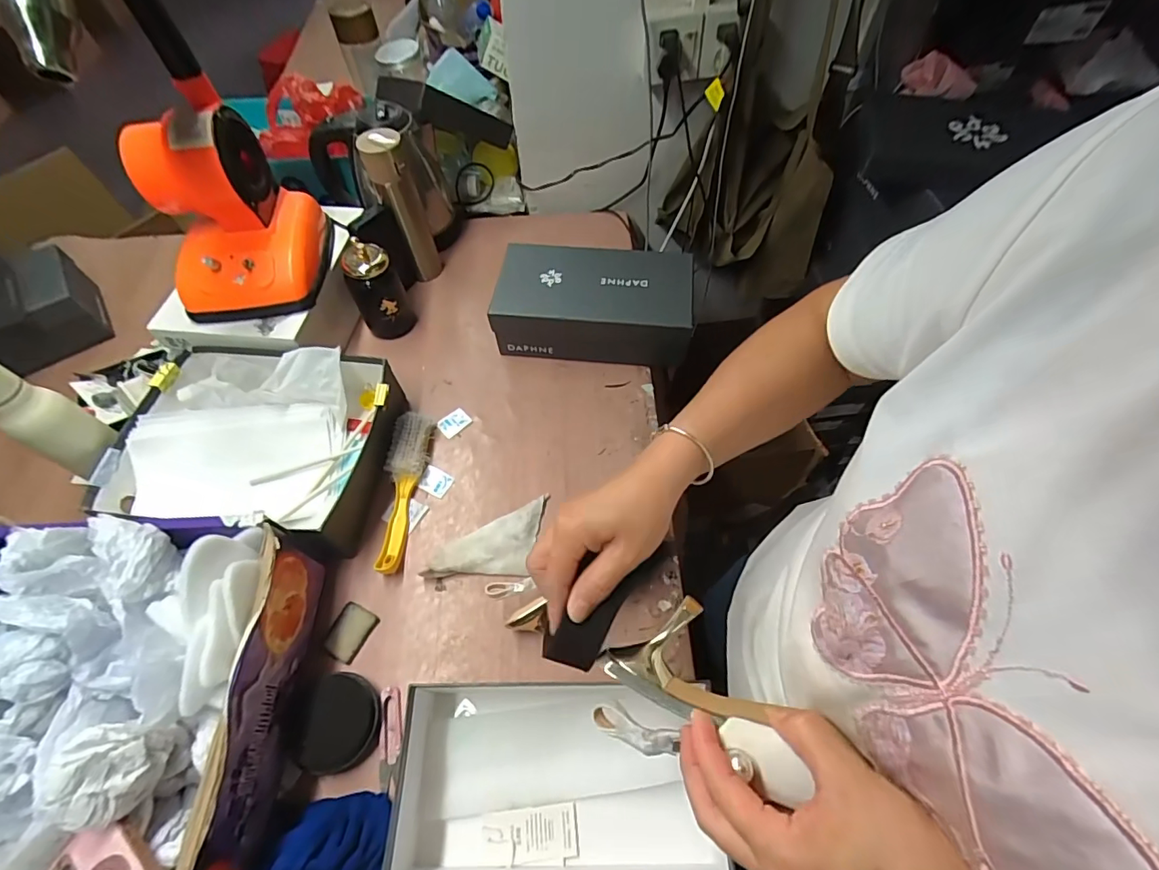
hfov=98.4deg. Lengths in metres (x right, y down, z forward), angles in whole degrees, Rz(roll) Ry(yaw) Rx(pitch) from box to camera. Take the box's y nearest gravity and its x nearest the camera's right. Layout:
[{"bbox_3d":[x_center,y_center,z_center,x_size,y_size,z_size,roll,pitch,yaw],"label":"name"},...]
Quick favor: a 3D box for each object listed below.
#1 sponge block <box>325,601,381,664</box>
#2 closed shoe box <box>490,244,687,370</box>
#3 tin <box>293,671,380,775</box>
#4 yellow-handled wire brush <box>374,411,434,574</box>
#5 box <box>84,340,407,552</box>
[{"bbox_3d":[-0.273,0.234,0.596,0.047,0.008,0.058,21,62,13],"label":"sponge block"},{"bbox_3d":[0.023,-0.205,0.790,0.289,0.110,0.154,6,59,5],"label":"closed shoe box"},{"bbox_3d":[-0.257,0.302,0.530,0.081,0.032,0.090,-37,65,-19],"label":"tin"},{"bbox_3d":[-0.236,0.070,0.668,0.050,0.034,0.221,0,59,1],"label":"yellow-handled wire brush"},{"bbox_3d":[-0.422,0.018,0.669,0.321,0.099,0.263,4,59,4],"label":"box"}]

